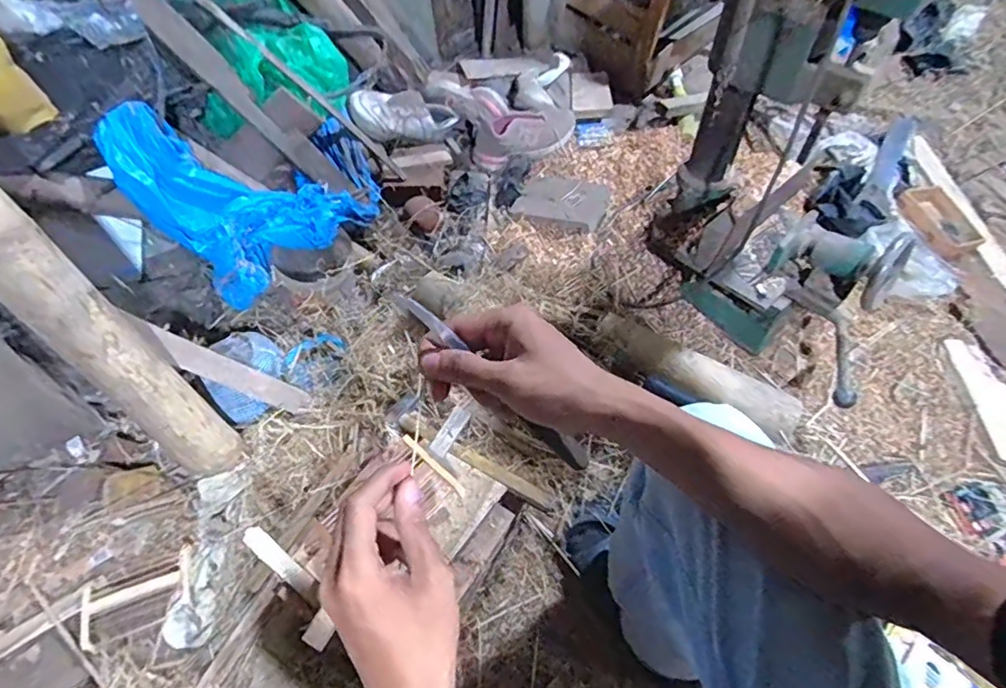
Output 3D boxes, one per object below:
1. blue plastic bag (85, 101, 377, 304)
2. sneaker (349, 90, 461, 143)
[{"bbox_3d":[-0.401,-0.296,0.956,0.247,0.263,0.382,26,60,18],"label":"blue plastic bag"},{"bbox_3d":[-0.213,-0.495,1.206,0.236,0.099,0.075,-9,51,-35],"label":"sneaker"}]

